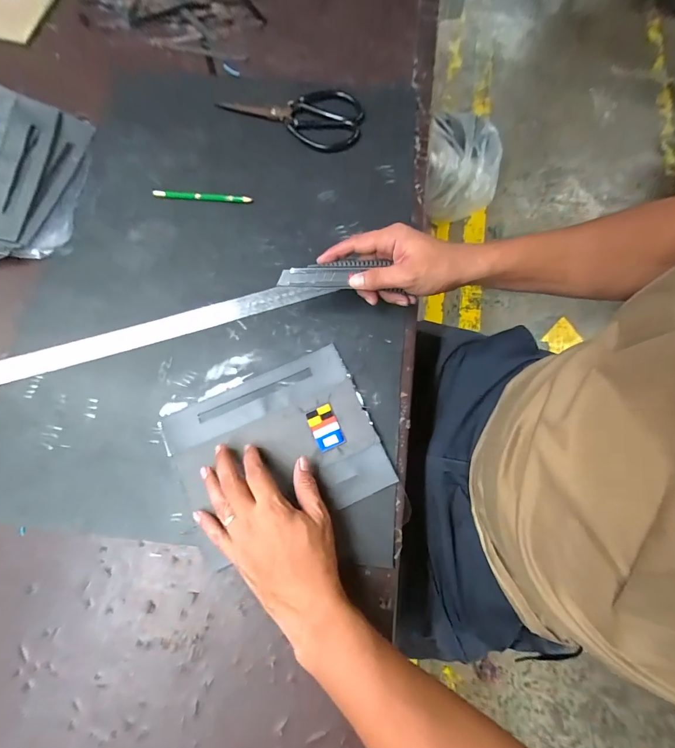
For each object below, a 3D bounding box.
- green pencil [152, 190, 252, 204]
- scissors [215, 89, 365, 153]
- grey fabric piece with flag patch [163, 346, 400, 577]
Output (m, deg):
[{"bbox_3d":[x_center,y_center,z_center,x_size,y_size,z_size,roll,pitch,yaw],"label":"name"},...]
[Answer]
[{"bbox_3d":[-0.189,-0.247,0.479,0.137,0.008,0.010,6,74,2],"label":"green pencil"},{"bbox_3d":[-0.070,-0.391,0.517,0.215,0.013,0.110,8,74,2],"label":"scissors"},{"bbox_3d":[-0.069,0.083,0.387,0.216,0.010,0.171,-23,75,-6],"label":"grey fabric piece with flag patch"}]

